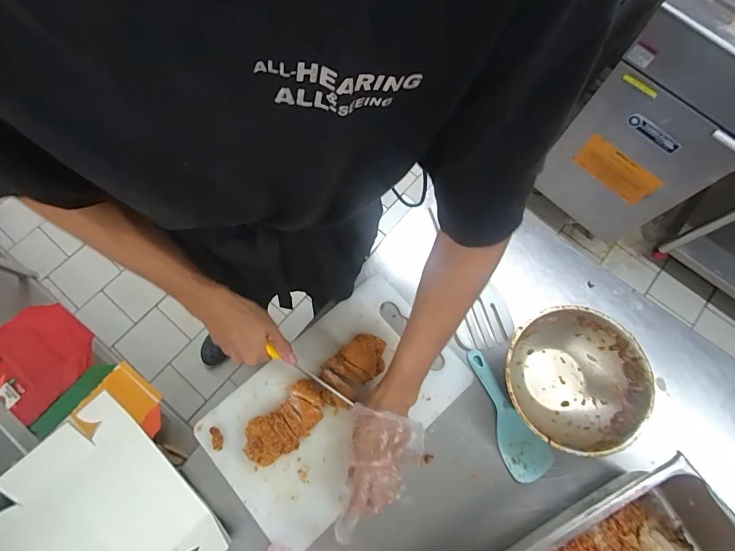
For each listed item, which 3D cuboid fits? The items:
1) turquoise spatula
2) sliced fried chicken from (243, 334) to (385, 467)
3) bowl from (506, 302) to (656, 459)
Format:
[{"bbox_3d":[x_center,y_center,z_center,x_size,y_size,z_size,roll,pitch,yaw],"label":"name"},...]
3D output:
[{"bbox_3d":[0.200,0.208,0.566,0.061,0.013,0.192,-28,75,-10],"label":"turquoise spatula"},{"bbox_3d":[-0.072,0.179,0.561,0.238,0.027,0.069,-36,77,-12],"label":"sliced fried chicken"},{"bbox_3d":[0.291,0.152,0.550,0.182,0.079,0.185,1,72,-2],"label":"bowl"}]

